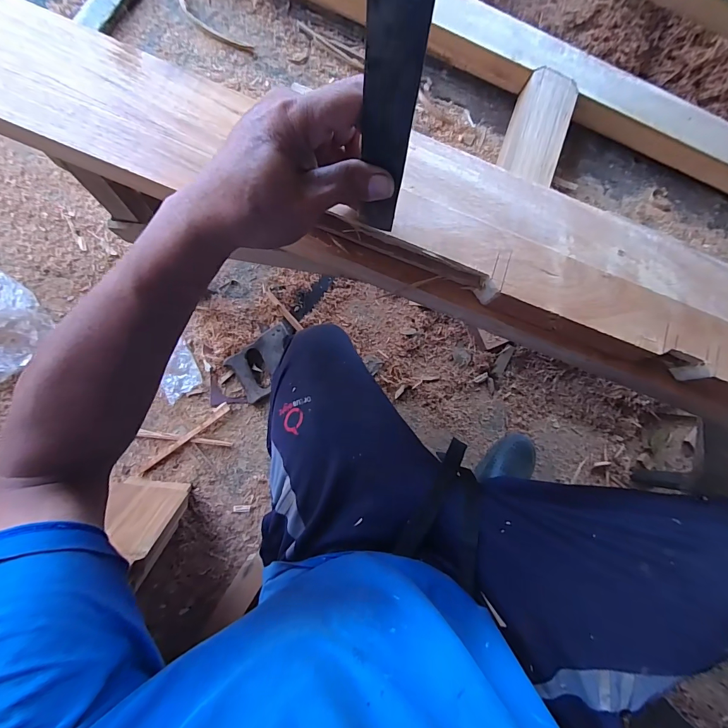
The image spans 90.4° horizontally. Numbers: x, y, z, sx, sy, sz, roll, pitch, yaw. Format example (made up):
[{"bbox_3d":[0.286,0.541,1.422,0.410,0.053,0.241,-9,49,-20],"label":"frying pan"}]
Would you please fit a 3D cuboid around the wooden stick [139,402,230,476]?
[{"bbox_3d":[-0.361,0.149,0.729,0.206,0.018,0.019,-39,89,-8],"label":"wooden stick"}]

